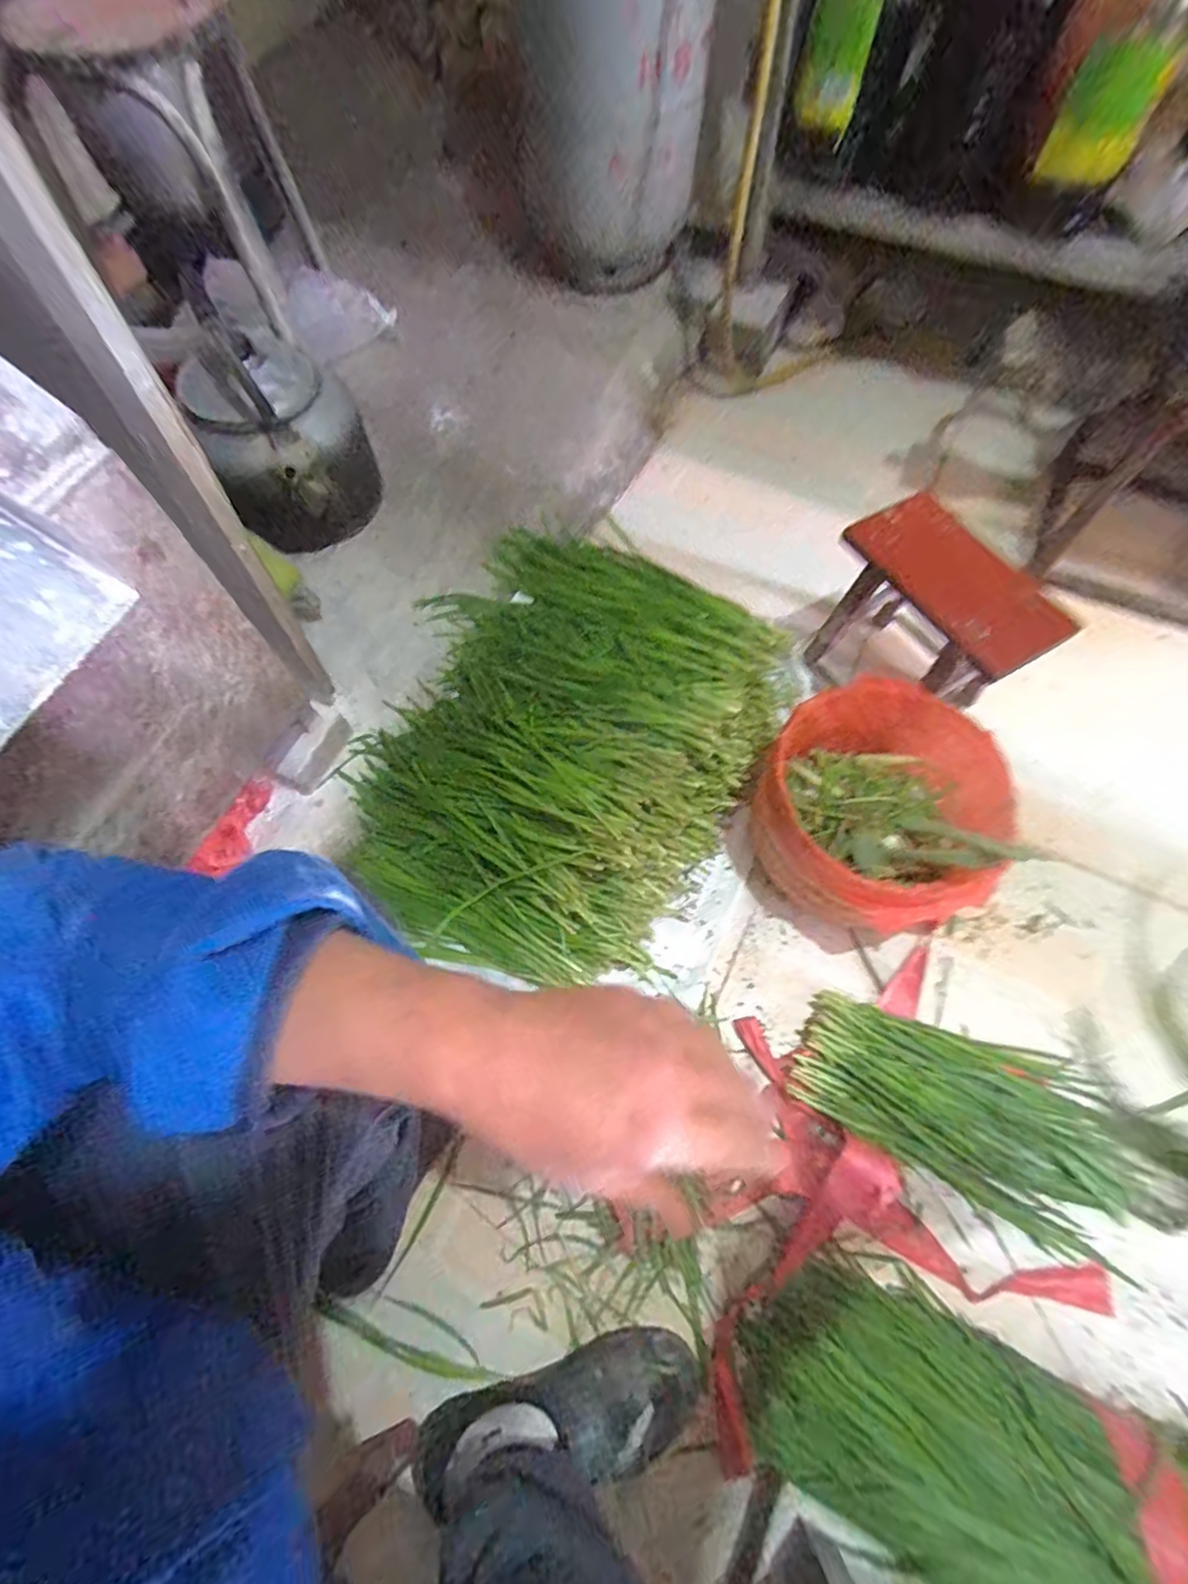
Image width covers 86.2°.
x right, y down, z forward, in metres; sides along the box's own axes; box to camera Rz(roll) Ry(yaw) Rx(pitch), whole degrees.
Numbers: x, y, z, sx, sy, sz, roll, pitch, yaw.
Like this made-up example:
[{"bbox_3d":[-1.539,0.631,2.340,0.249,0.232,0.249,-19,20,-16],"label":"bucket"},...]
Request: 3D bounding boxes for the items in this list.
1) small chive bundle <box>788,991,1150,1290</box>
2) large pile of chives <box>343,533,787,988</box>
[{"bbox_3d":[0.433,0.376,0.744,0.380,0.032,0.187,20,68,10],"label":"small chive bundle"},{"bbox_3d":[-0.033,-0.110,0.916,0.524,0.145,0.642,25,69,12],"label":"large pile of chives"}]

